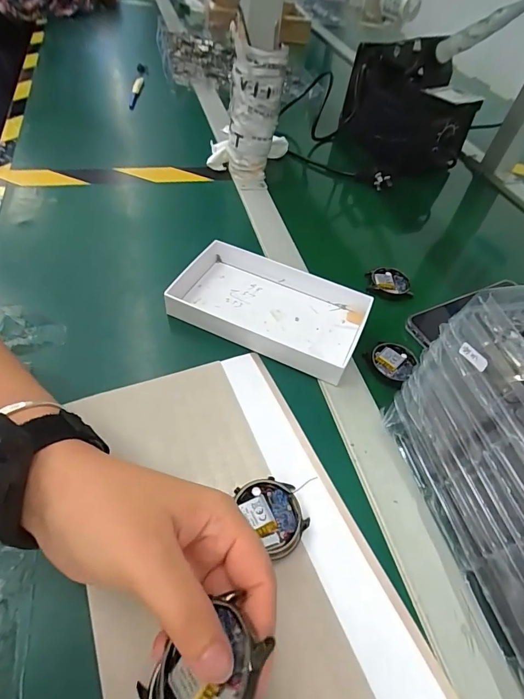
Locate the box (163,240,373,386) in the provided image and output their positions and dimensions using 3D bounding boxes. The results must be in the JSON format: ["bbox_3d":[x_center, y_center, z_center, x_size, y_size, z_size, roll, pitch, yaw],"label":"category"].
[{"bbox_3d":[0.003,-0.041,0.376,0.183,0.035,0.101,23,51,9],"label":"box"}]

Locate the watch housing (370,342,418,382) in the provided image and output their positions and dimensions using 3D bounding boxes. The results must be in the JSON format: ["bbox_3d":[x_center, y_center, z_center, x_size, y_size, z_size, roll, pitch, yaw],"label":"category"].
[{"bbox_3d":[0.125,0.010,0.371,0.040,0.005,0.041,3,47,-3],"label":"watch housing"}]

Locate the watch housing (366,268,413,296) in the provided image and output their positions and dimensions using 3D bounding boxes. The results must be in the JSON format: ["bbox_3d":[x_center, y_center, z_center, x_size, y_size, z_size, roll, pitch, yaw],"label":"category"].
[{"bbox_3d":[0.145,-0.077,0.445,0.050,0.013,0.038,14,50,2],"label":"watch housing"}]

